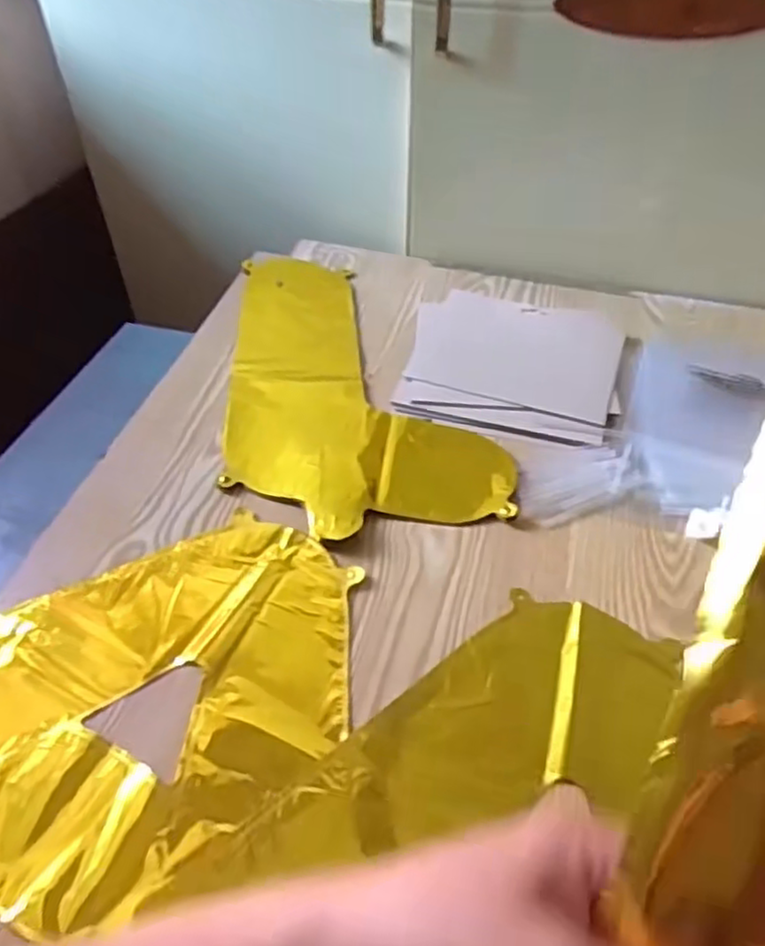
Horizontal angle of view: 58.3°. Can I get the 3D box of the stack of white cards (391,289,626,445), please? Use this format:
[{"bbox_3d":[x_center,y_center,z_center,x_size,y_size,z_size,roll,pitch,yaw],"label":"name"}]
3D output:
[{"bbox_3d":[0.128,-0.115,0.675,0.199,0.009,0.201,10,47,12],"label":"stack of white cards"}]

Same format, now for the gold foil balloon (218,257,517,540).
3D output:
[{"bbox_3d":[-0.037,-0.103,0.672,0.228,0.011,0.411,-8,46,-5],"label":"gold foil balloon"}]

